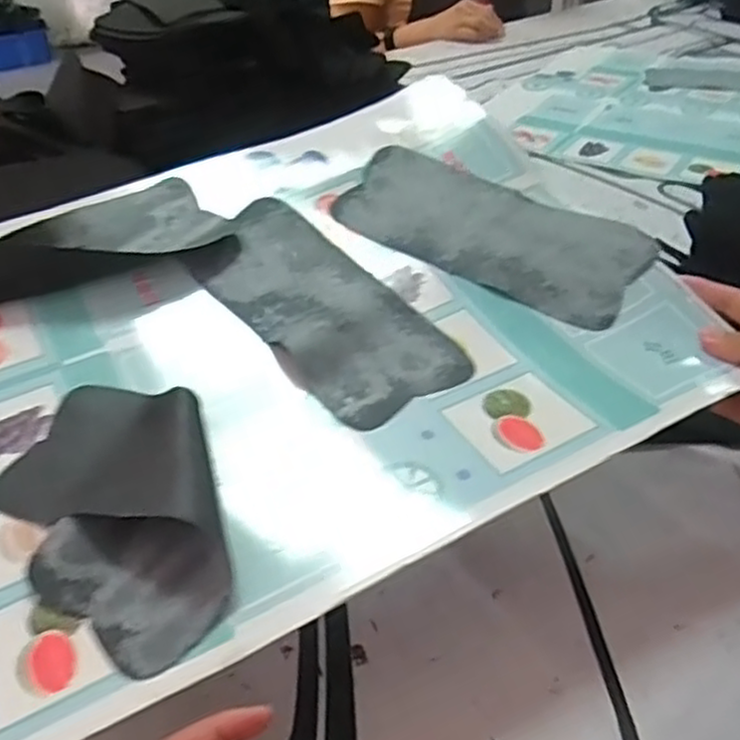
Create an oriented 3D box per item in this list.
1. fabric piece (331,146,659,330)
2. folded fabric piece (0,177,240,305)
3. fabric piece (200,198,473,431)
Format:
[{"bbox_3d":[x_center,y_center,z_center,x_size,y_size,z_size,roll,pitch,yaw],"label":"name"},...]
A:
[{"bbox_3d":[0.085,-0.104,0.546,0.225,0.010,0.094,28,65,24],"label":"fabric piece"},{"bbox_3d":[-0.220,-0.088,0.529,0.230,0.051,0.080,-18,42,-18],"label":"folded fabric piece"},{"bbox_3d":[-0.036,-0.047,0.503,0.097,0.013,0.220,-30,54,-25],"label":"fabric piece"}]

